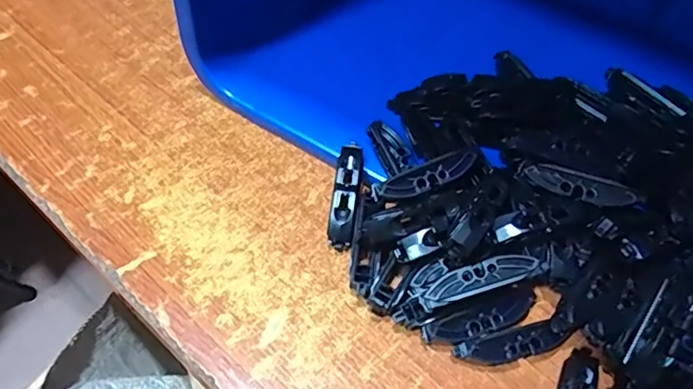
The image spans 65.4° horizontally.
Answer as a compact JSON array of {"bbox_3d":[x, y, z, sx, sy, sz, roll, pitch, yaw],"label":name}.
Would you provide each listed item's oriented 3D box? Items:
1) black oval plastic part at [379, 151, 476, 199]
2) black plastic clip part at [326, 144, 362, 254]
[{"bbox_3d":[0.055,-0.012,0.364,0.069,0.011,0.017,-22,92,-13],"label":"black oval plastic part"},{"bbox_3d":[-0.001,-0.001,0.382,0.018,0.015,0.078,8,74,0],"label":"black plastic clip part"}]

